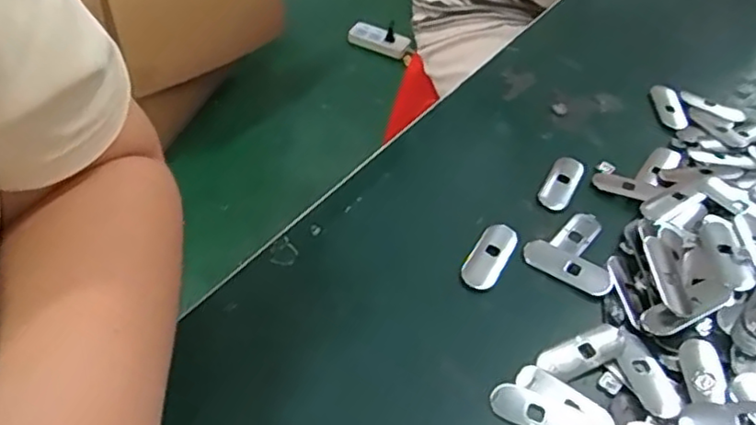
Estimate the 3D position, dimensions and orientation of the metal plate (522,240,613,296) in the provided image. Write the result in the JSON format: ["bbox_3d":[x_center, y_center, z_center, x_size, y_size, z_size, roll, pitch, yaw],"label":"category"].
[{"bbox_3d":[0.108,0.031,0.365,0.050,0.005,0.017,28,51,20],"label":"metal plate"}]

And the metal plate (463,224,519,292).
[{"bbox_3d":[0.064,0.025,0.368,0.021,0.005,0.050,26,50,18],"label":"metal plate"}]

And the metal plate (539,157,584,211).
[{"bbox_3d":[0.122,-0.021,0.422,0.020,0.004,0.048,23,49,16],"label":"metal plate"}]

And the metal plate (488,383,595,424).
[{"bbox_3d":[0.078,0.096,0.304,0.050,0.004,0.018,22,49,15],"label":"metal plate"}]

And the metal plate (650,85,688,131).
[{"bbox_3d":[0.222,-0.081,0.487,0.019,0.004,0.049,2,47,-3],"label":"metal plate"}]

